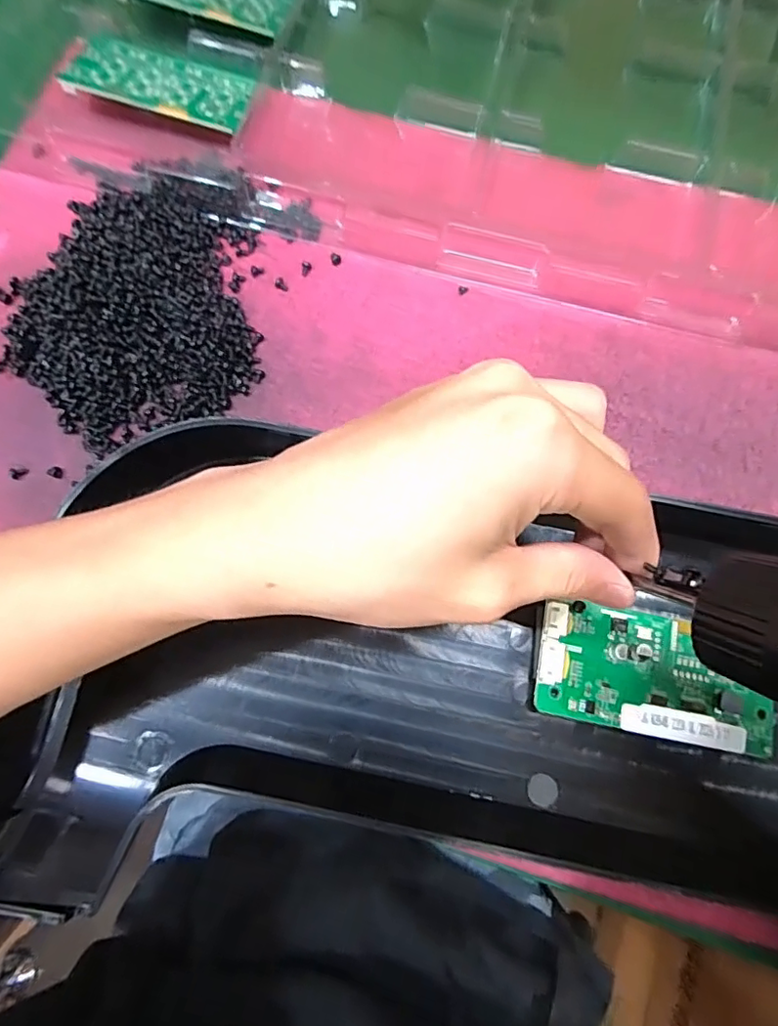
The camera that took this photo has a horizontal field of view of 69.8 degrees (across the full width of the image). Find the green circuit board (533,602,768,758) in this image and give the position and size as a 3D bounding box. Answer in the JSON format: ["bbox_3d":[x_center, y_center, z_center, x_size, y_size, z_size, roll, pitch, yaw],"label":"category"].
[{"bbox_3d":[0.108,0.067,0.229,0.094,0.014,0.047,11,77,3],"label":"green circuit board"}]

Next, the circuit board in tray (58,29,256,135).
[{"bbox_3d":[-0.117,-0.225,0.290,0.090,0.004,0.048,16,65,-1],"label":"circuit board in tray"}]

